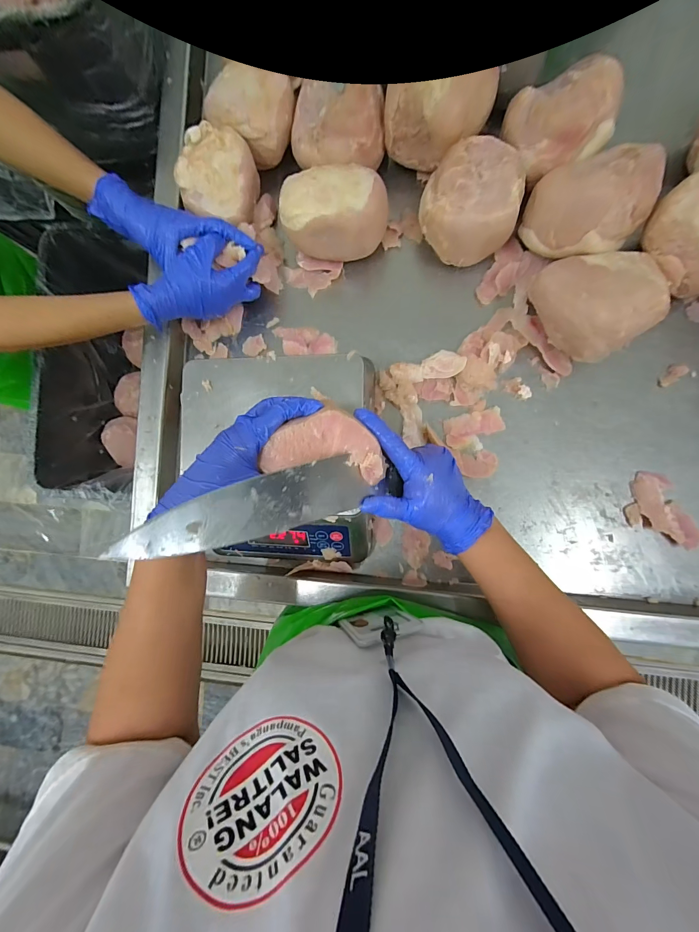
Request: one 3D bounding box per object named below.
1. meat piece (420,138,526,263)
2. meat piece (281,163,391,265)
[{"bbox_3d":[0.158,-0.348,0.483,0.121,0.093,0.126,0,88,7],"label":"meat piece"},{"bbox_3d":[-0.019,-0.338,0.491,0.140,0.100,0.085,-8,87,6],"label":"meat piece"}]

